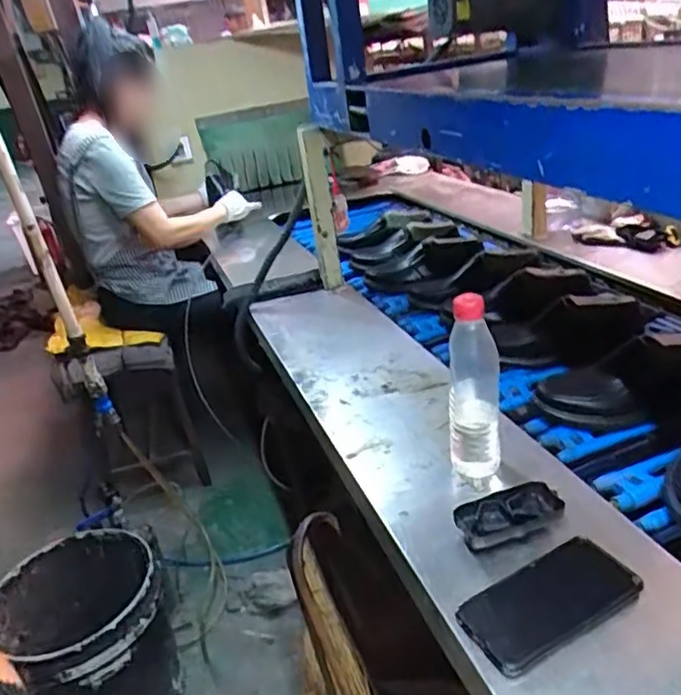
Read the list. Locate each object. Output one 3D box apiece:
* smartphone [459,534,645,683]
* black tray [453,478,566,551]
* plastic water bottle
[{"bbox_3d":[0.194,0.231,0.566,0.164,0.015,0.078,-22,28,-22],"label":"smartphone"},{"bbox_3d":[0.179,0.181,0.652,0.108,0.034,0.051,-17,27,-14],"label":"black tray"},{"bbox_3d":[0.152,0.051,0.703,0.055,0.224,0.053,-4,27,13],"label":"plastic water bottle"}]

